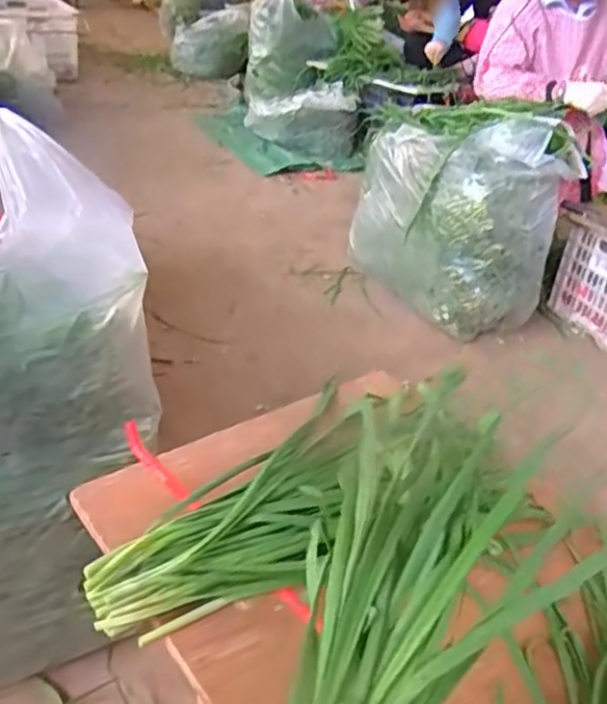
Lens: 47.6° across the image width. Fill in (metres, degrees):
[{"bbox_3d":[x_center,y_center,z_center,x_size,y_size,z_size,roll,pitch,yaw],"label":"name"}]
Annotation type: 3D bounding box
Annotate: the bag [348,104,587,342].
[{"bbox_3d":[0.376,-0.384,1.734,0.347,0.476,0.540,-6,34,-20],"label":"bag"}]

